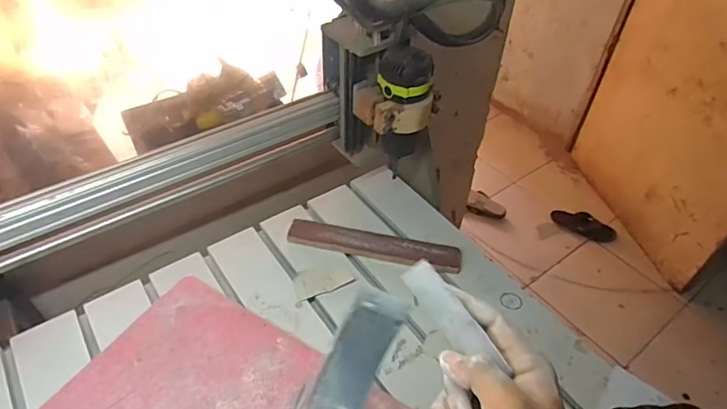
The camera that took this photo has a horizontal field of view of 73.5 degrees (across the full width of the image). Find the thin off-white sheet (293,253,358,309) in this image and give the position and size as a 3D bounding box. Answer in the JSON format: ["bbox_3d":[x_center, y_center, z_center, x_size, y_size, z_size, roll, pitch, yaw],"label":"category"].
[{"bbox_3d":[-0.068,0.124,0.814,0.106,0.013,0.057,-18,48,-21],"label":"thin off-white sheet"}]

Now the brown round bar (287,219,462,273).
[{"bbox_3d":[0.018,0.069,0.862,0.308,0.035,0.053,10,45,7],"label":"brown round bar"}]

